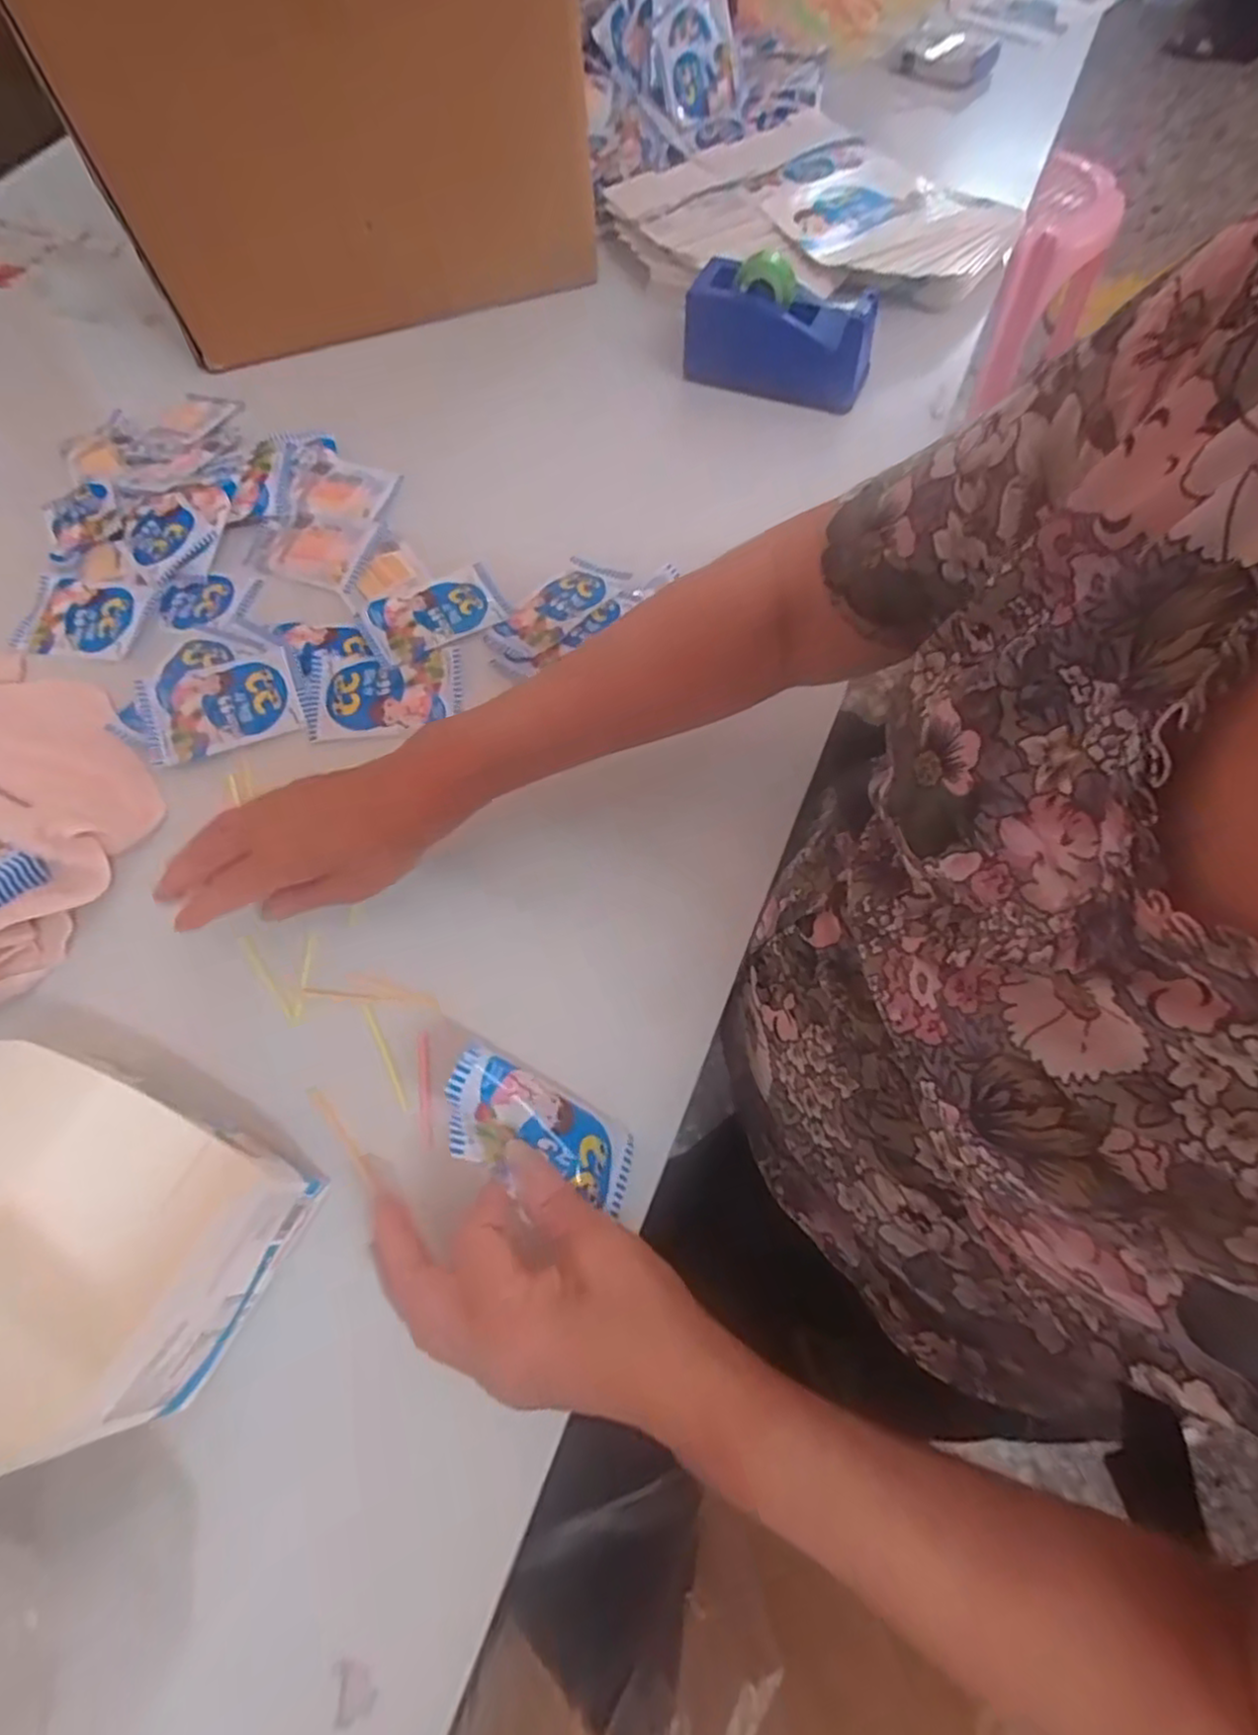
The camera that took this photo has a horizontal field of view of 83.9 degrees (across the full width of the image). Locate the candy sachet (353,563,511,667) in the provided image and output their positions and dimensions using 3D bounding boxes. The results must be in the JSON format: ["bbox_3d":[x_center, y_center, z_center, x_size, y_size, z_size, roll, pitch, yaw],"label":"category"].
[{"bbox_3d":[-0.142,-0.184,0.506,0.097,0.005,0.067,-29,67,-10],"label":"candy sachet"}]

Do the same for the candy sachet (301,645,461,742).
[{"bbox_3d":[-0.171,-0.123,0.480,0.105,0.007,0.068,-8,65,0],"label":"candy sachet"}]

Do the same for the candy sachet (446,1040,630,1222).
[{"bbox_3d":[-0.035,0.119,0.319,0.098,0.018,0.048,29,50,-25],"label":"candy sachet"}]

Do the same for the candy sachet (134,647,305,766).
[{"bbox_3d":[-0.276,-0.110,0.469,0.098,0.016,0.065,-22,66,-7],"label":"candy sachet"}]

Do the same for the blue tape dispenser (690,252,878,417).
[{"bbox_3d":[0.123,-0.434,0.575,0.150,0.080,0.047,19,68,11],"label":"blue tape dispenser"}]

